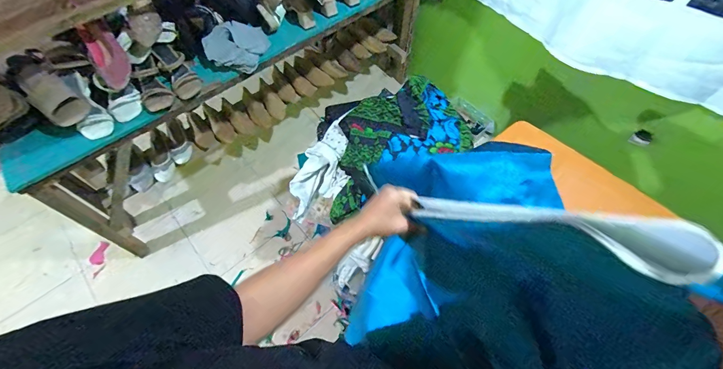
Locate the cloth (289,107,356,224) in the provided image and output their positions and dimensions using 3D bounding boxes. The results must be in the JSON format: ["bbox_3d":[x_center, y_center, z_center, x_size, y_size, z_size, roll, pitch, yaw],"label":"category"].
[{"bbox_3d":[-0.118,-0.027,0.962,0.159,0.355,0.060,39,24,19],"label":"cloth"}]

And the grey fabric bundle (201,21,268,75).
[{"bbox_3d":[-0.400,-0.447,1.030,0.199,0.084,0.148,-20,63,-11],"label":"grey fabric bundle"}]

